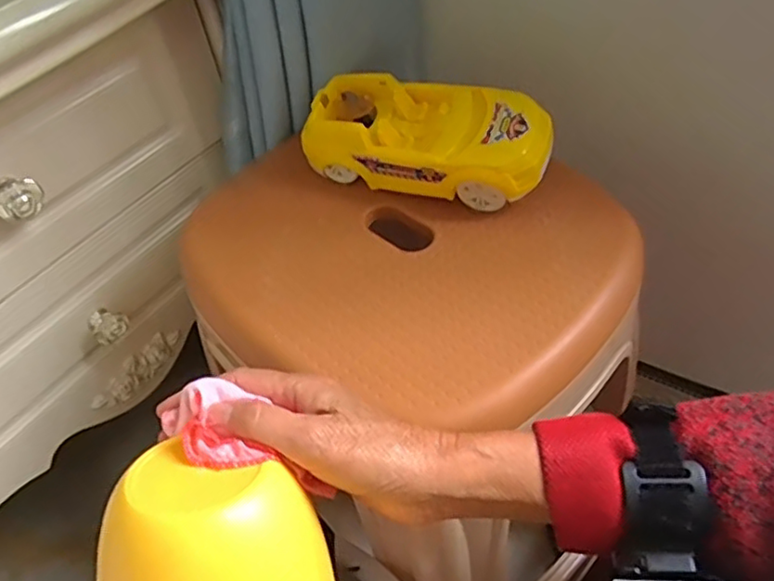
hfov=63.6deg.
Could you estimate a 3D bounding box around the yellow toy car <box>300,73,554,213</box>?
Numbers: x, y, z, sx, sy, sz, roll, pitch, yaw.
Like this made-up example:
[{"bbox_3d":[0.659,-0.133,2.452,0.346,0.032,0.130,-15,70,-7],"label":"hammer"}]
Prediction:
[{"bbox_3d":[0.032,-0.114,0.484,0.185,0.064,0.078,14,52,20],"label":"yellow toy car"}]

